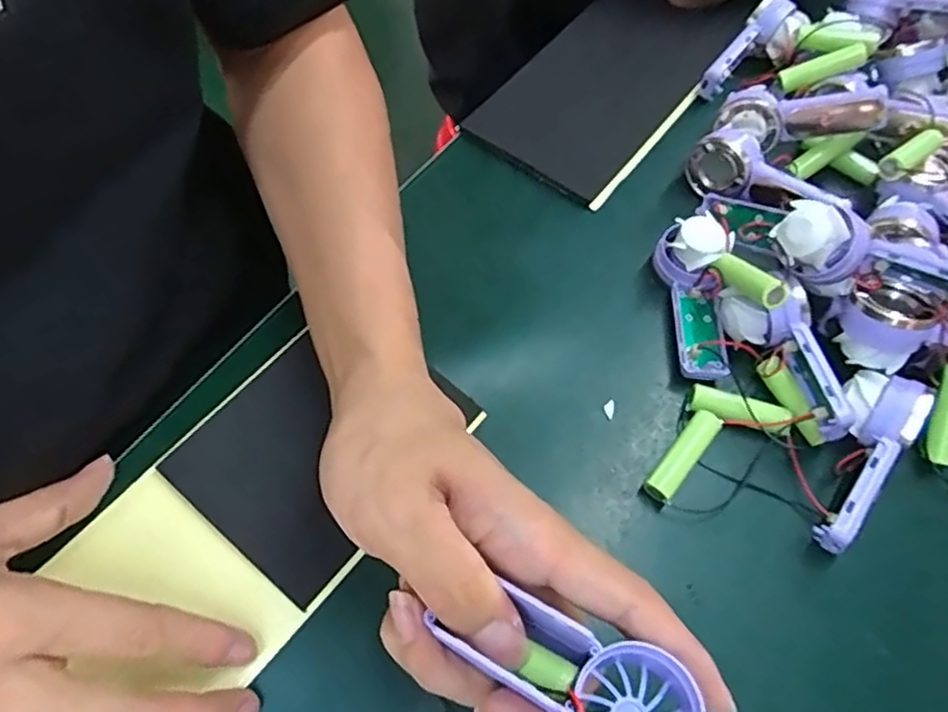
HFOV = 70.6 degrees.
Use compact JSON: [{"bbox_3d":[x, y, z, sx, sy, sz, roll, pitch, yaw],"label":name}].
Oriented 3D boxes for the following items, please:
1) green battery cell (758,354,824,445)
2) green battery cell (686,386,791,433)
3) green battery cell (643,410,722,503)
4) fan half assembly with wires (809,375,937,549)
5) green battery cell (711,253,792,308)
[{"bbox_3d":[0.164,0.022,0.345,0.013,0.014,0.049,-14,64,-10],"label":"green battery cell"},{"bbox_3d":[0.136,0.029,0.344,0.050,0.015,0.016,18,63,6],"label":"green battery cell"},{"bbox_3d":[0.102,0.051,0.332,0.014,0.016,0.054,37,67,15],"label":"green battery cell"},{"bbox_3d":[0.183,0.048,0.327,0.036,0.038,0.088,37,66,15],"label":"fan half assembly with wires"},{"bbox_3d":[0.141,-0.039,0.343,0.010,0.014,0.044,-24,42,-14],"label":"green battery cell"}]

